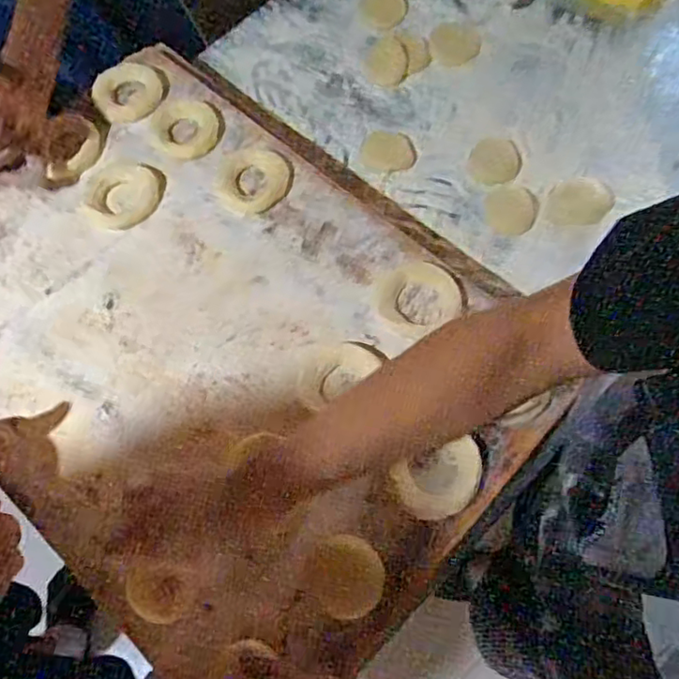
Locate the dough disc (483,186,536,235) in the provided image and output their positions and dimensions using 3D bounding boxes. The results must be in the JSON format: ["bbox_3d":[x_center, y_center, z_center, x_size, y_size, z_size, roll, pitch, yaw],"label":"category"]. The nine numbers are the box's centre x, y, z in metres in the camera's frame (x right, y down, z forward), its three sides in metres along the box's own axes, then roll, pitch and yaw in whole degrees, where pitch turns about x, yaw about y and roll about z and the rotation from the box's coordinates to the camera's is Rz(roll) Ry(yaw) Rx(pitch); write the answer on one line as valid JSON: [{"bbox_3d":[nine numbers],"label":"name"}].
[{"bbox_3d":[0.190,-0.145,0.677,0.055,0.005,0.061,9,70,6],"label":"dough disc"}]

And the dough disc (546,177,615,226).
[{"bbox_3d":[0.269,-0.155,0.677,0.071,0.008,0.056,-4,69,1],"label":"dough disc"}]

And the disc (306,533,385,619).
[{"bbox_3d":[0.005,0.188,0.481,0.060,0.008,0.059,-1,69,2],"label":"disc"}]

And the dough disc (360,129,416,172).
[{"bbox_3d":[0.058,-0.224,0.716,0.064,0.008,0.053,20,71,10],"label":"dough disc"}]

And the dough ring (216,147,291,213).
[{"bbox_3d":[-0.091,-0.168,0.632,0.076,0.009,0.070,-1,69,2],"label":"dough ring"}]

